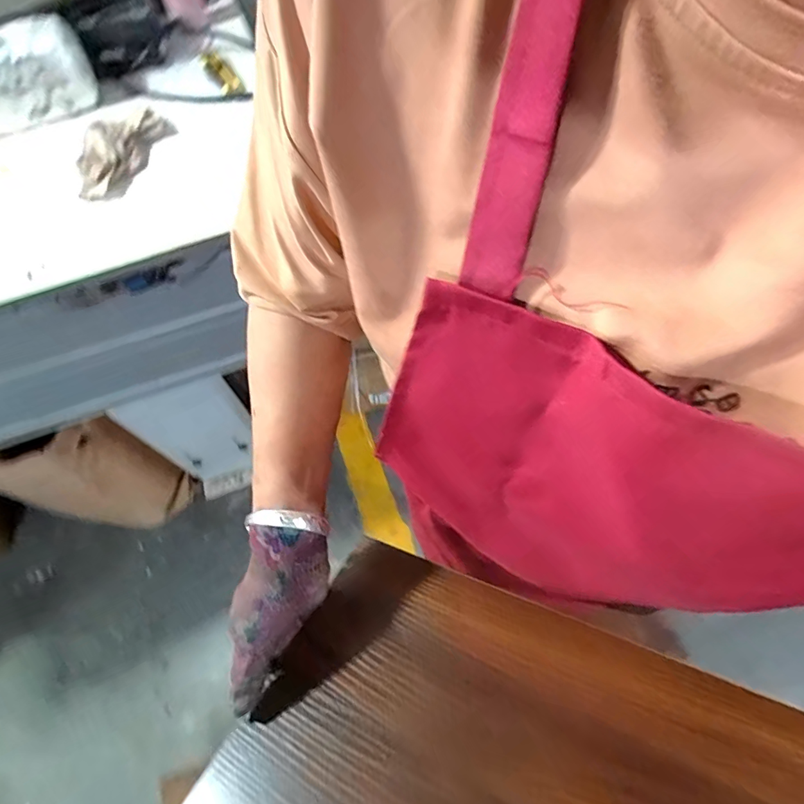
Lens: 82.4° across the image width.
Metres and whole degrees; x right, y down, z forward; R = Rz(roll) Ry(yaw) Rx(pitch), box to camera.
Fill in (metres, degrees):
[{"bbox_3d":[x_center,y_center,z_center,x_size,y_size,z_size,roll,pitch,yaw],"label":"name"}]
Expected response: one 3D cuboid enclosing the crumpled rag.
[{"bbox_3d":[-0.431,-0.386,0.702,0.080,0.053,0.181,10,63,9],"label":"crumpled rag"}]

